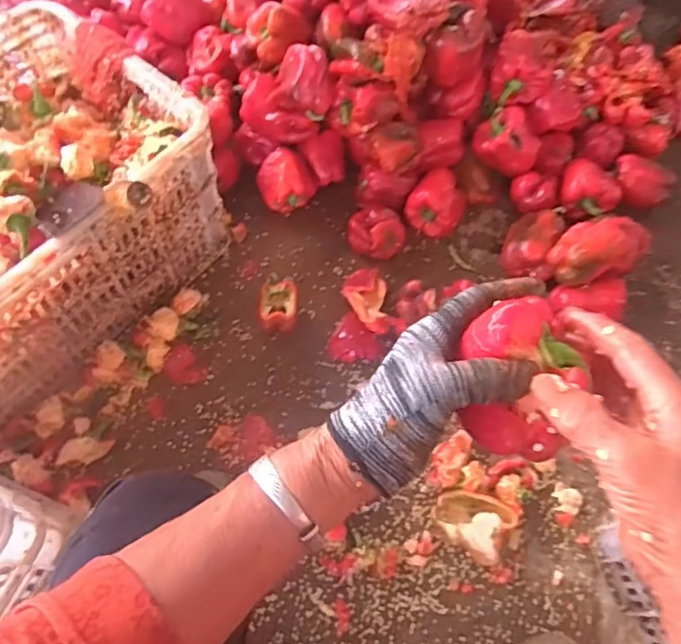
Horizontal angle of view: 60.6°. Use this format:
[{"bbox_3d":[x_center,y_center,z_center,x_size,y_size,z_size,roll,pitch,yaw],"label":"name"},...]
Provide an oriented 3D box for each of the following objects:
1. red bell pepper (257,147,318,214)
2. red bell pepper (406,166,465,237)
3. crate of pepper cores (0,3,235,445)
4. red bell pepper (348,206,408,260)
[{"bbox_3d":[-0.093,-0.242,1.019,0.094,0.087,0.089,1,64,-3],"label":"red bell pepper"},{"bbox_3d":[0.173,-0.213,1.022,0.091,0.088,0.108,29,66,10],"label":"red bell pepper"},{"bbox_3d":[-0.460,-0.139,0.820,0.370,0.279,0.514,34,67,12],"label":"crate of pepper cores"},{"bbox_3d":[0.062,-0.154,0.996,0.098,0.060,0.084,15,64,4],"label":"red bell pepper"}]

